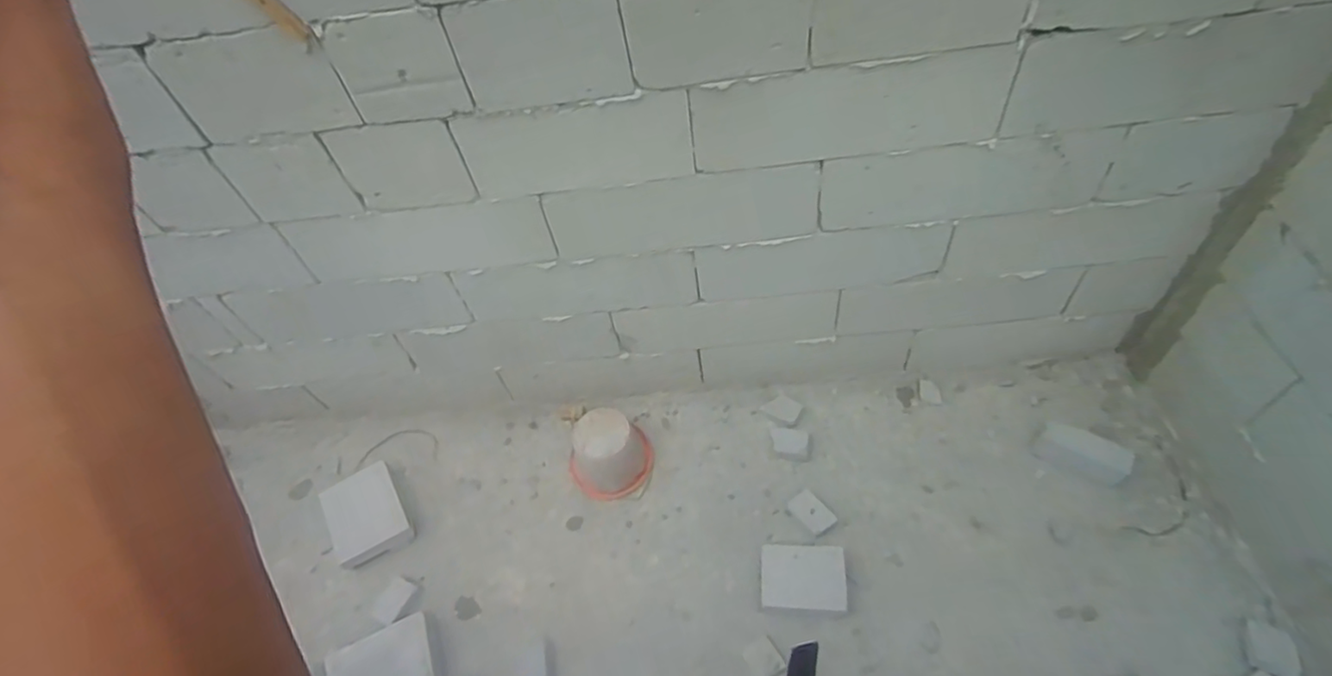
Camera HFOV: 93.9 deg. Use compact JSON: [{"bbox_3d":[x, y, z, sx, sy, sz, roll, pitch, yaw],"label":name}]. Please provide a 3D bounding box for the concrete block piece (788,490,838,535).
[{"bbox_3d":[0.396,0.469,1.684,0.081,0.025,0.117,-29,56,-18],"label":"concrete block piece"}]

